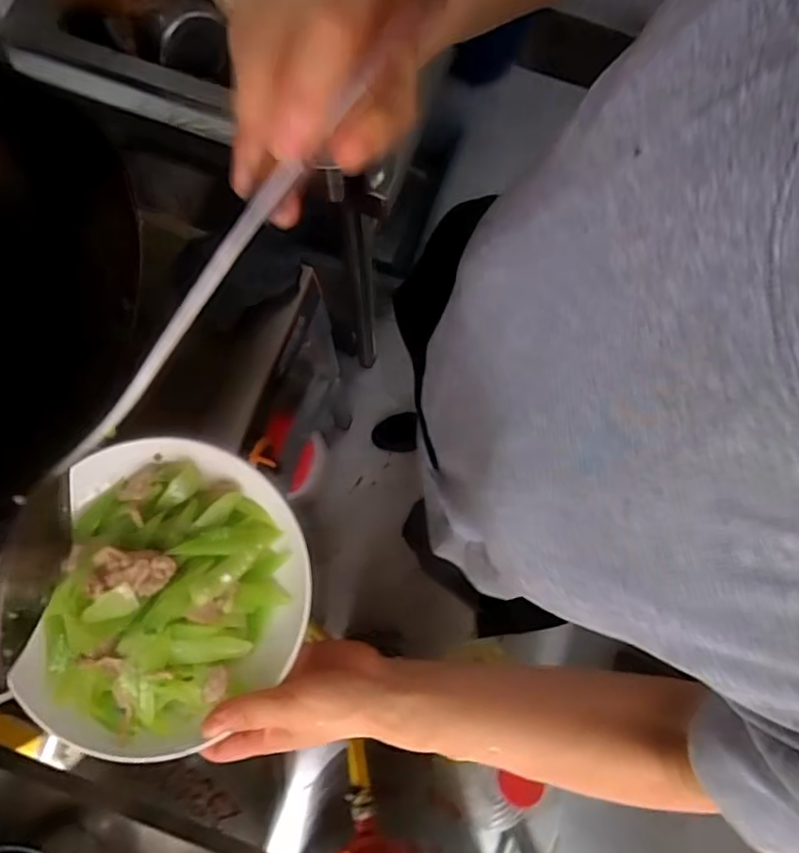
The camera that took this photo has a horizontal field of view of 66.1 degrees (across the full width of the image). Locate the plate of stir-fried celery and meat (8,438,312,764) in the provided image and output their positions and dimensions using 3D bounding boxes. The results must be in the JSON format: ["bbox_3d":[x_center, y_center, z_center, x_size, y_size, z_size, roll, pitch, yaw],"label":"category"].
[{"bbox_3d":[-0.151,0.108,0.398,0.171,0.040,0.193,7,80,2],"label":"plate of stir-fried celery and meat"}]

